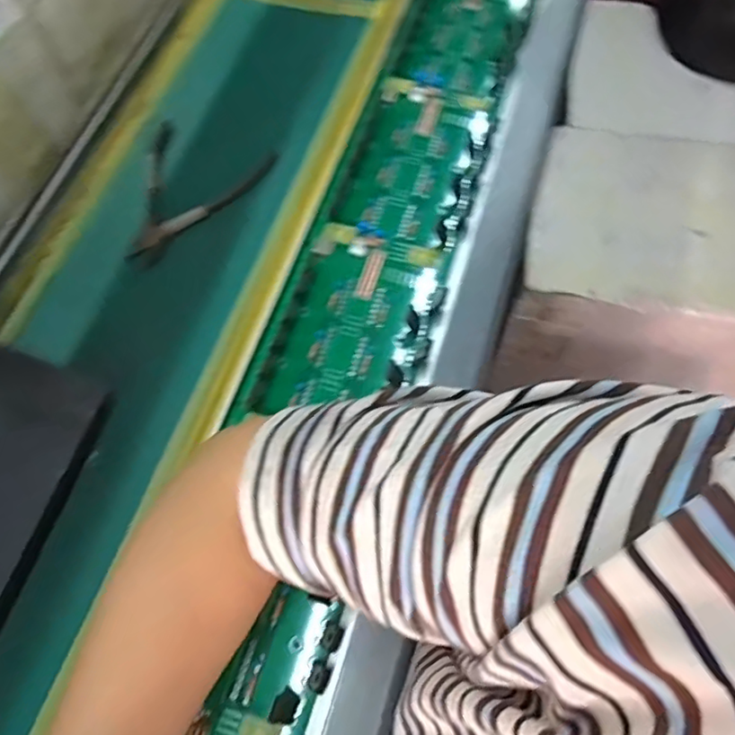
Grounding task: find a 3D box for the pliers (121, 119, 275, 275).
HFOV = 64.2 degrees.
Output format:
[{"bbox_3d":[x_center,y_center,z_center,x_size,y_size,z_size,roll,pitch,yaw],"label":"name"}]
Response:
[{"bbox_3d":[-0.161,-0.147,0.501,0.116,0.014,0.143,20,69,7],"label":"pliers"}]

